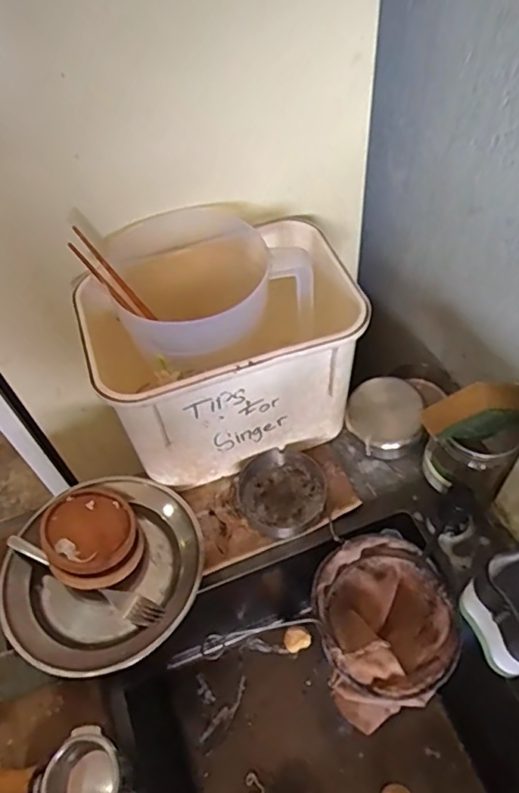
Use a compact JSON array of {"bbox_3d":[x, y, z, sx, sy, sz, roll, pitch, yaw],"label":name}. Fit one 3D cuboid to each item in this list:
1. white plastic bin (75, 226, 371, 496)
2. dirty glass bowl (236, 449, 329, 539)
[{"bbox_3d":[-0.037,-0.044,0.645,0.275,0.225,0.193,-19,56,-9],"label":"white plastic bin"},{"bbox_3d":[0.028,0.110,0.650,0.100,0.027,0.093,-2,55,2],"label":"dirty glass bowl"}]

